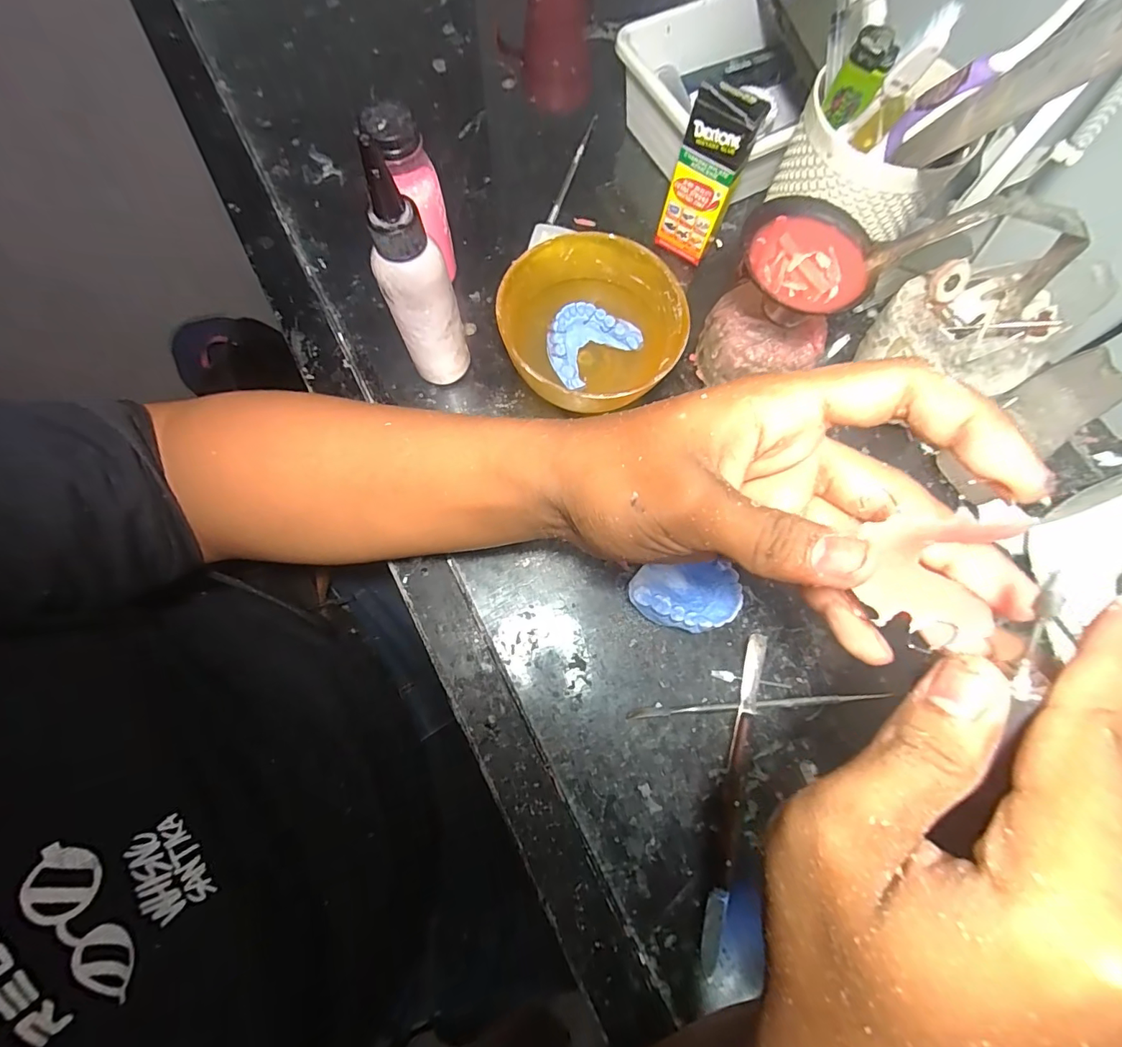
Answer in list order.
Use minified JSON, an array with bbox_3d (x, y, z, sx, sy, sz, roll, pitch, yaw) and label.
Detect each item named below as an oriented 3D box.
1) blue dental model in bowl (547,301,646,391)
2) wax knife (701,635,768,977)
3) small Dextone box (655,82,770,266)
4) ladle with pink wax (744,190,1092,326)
[{"bbox_3d":[0.017,-0.119,0.316,0.058,0.012,0.046,-34,79,-10],"label":"blue dental model in bowl"},{"bbox_3d":[0.097,0.147,0.275,0.013,0.013,0.169,16,75,3],"label":"wax knife"},{"bbox_3d":[0.094,-0.226,0.327,0.041,0.104,0.017,24,76,5],"label":"small Dextone box"},{"bbox_3d":[0.167,-0.137,0.241,0.143,0.022,0.068,0,74,16],"label":"ladle with pink wax"}]

